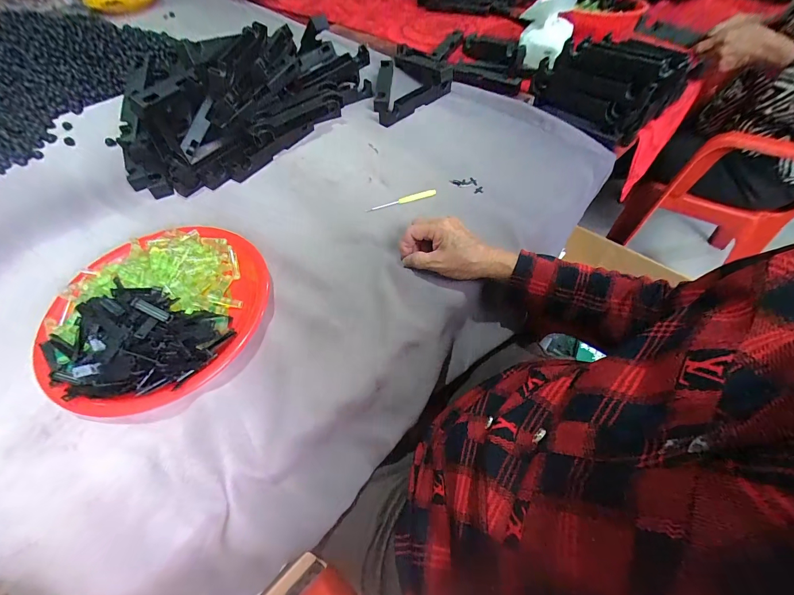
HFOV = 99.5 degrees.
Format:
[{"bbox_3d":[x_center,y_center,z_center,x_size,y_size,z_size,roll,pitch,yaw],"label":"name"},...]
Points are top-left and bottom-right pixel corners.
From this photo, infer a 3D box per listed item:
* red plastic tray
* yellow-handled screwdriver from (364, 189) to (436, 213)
[{"bbox_3d":[-0.291,0.009,0.406,0.229,0.049,0.247,5,57,5],"label":"red plastic tray"},{"bbox_3d":[0.007,-0.155,0.532,0.117,0.007,0.013,-16,57,-9],"label":"yellow-handled screwdriver"}]

